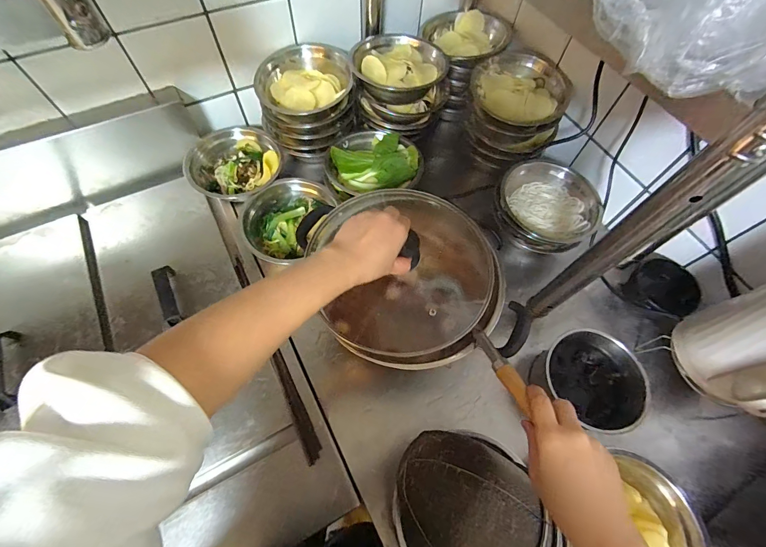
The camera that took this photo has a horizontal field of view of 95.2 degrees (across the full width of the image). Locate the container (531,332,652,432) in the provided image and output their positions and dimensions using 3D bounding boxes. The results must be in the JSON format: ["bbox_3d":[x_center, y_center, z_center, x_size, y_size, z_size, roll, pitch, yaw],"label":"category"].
[{"bbox_3d":[0.331,0.178,0.571,0.152,0.084,0.149,1,64,-2],"label":"container"}]

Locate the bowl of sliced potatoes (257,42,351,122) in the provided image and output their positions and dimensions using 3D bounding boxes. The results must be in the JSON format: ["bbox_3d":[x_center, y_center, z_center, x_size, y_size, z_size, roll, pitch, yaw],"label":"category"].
[{"bbox_3d":[-0.150,-0.385,0.698,0.183,0.071,0.152,22,65,9],"label":"bowl of sliced potatoes"}]

